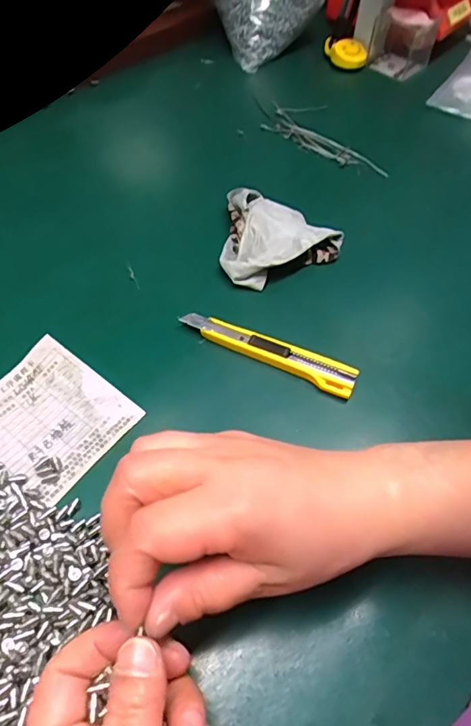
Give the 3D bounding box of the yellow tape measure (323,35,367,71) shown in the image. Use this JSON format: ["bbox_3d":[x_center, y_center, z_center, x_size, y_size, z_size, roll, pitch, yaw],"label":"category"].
[{"bbox_3d":[0.136,-0.381,0.616,0.052,0.018,0.041,10,82,-2],"label":"yellow tape measure"}]

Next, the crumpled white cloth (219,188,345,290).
[{"bbox_3d":[0.039,-0.105,0.414,0.096,0.020,0.103,9,54,3],"label":"crumpled white cloth"}]

